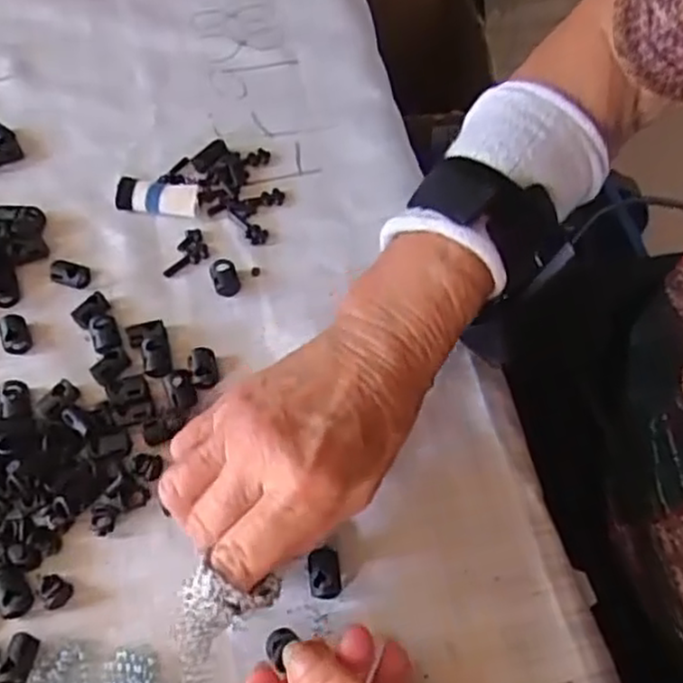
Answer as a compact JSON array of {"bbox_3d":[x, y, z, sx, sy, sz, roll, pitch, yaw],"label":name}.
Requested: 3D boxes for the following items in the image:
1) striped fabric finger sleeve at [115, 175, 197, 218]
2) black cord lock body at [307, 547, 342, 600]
[{"bbox_3d":[-0.105,-0.083,0.410,0.048,0.014,0.019,6,61,4],"label":"striped fabric finger sleeve"},{"bbox_3d":[-0.007,0.101,0.310,0.013,0.009,0.019,-5,61,-3],"label":"black cord lock body"}]

